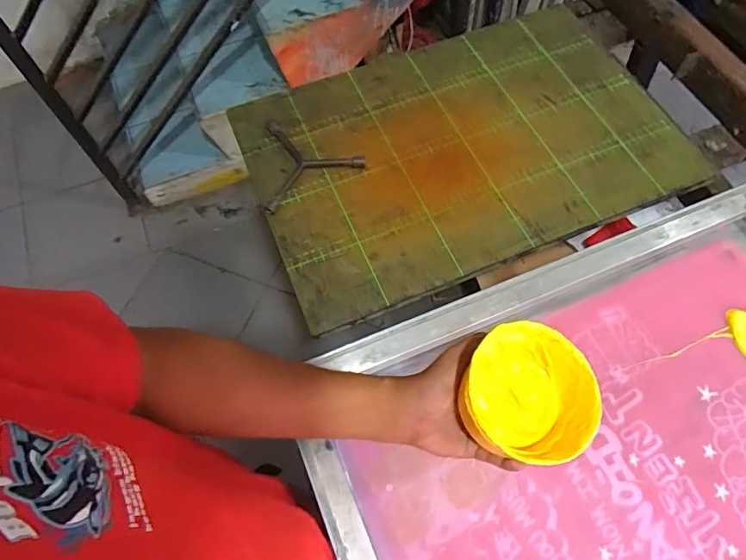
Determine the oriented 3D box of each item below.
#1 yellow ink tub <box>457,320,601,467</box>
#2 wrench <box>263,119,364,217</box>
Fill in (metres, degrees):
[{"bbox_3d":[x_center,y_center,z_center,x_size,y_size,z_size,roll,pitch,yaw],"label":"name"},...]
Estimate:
[{"bbox_3d":[0.133,0.097,0.429,0.105,0.056,0.105,0,65,0],"label":"yellow ink tub"},{"bbox_3d":[-0.110,-0.176,0.706,0.153,0.016,0.132,-32,67,-13],"label":"wrench"}]

